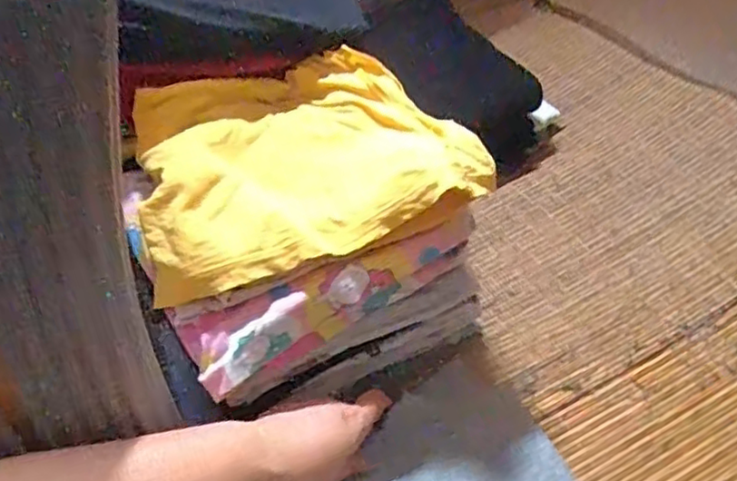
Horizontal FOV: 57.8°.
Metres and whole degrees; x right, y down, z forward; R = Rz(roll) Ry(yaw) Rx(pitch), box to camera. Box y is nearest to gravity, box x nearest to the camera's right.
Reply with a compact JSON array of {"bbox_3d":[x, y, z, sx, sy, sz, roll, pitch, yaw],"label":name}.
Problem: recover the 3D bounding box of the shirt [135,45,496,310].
[{"bbox_3d":[-0.055,-0.066,0.524,0.258,0.051,0.185,-18,49,-17],"label":"shirt"}]

